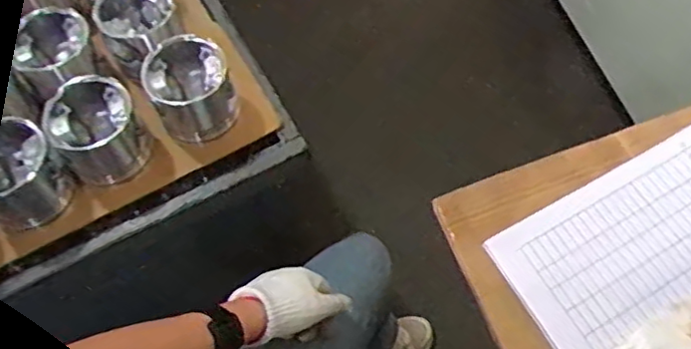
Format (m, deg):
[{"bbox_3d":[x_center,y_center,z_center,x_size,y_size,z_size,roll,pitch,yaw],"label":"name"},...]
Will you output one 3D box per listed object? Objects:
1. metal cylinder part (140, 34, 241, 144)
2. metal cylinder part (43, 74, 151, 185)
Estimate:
[{"bbox_3d":[-0.171,-0.097,0.726,0.089,0.071,0.094,-2,62,3],"label":"metal cylinder part"},{"bbox_3d":[-0.268,-0.048,0.710,0.089,0.094,0.077,-37,66,-15],"label":"metal cylinder part"}]

